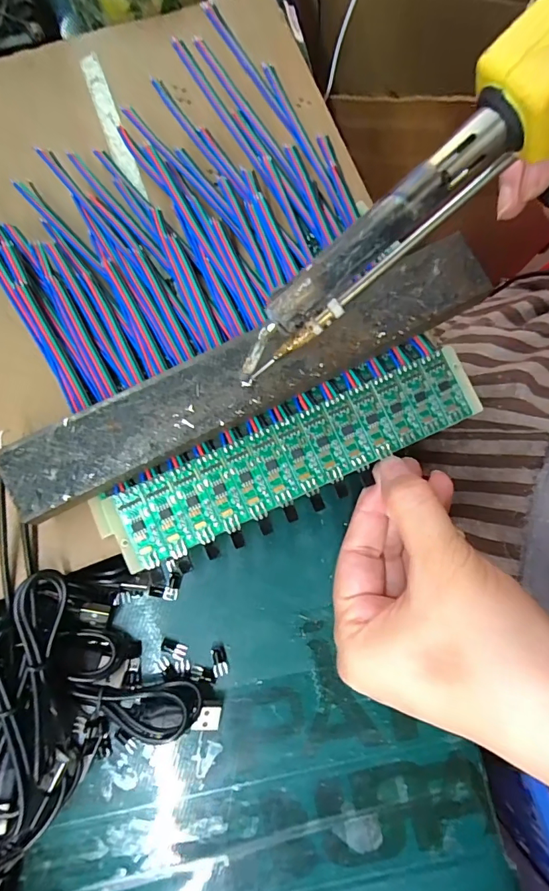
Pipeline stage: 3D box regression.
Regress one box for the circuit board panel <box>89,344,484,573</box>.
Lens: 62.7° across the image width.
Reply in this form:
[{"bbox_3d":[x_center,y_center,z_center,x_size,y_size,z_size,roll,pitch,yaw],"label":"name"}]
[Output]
[{"bbox_3d":[0.009,0.003,0.193,0.166,0.005,0.034,-24,79,-7],"label":"circuit board panel"}]

